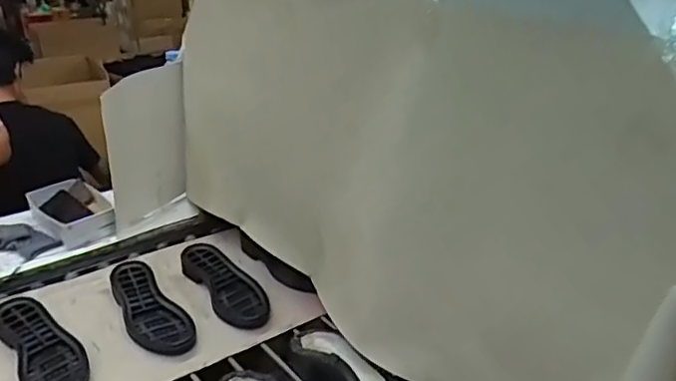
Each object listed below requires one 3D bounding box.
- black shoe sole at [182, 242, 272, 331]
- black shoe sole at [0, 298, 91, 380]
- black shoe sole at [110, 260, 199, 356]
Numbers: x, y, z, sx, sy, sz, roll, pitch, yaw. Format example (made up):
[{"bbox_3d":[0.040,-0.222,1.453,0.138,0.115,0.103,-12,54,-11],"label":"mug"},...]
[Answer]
[{"bbox_3d":[-0.202,0.161,1.035,0.086,0.039,0.241,-18,32,-34],"label":"black shoe sole"},{"bbox_3d":[-0.449,0.233,0.882,0.091,0.038,0.235,-20,33,-36],"label":"black shoe sole"},{"bbox_3d":[-0.316,0.190,0.975,0.093,0.034,0.244,-15,30,-30],"label":"black shoe sole"}]

